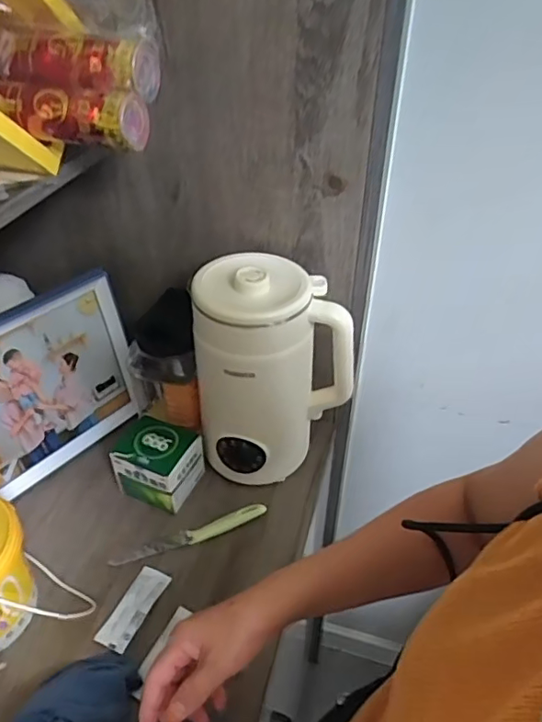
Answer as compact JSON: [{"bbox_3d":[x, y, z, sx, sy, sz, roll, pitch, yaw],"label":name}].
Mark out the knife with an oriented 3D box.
[{"bbox_3d":[-0.097,0.210,0.659,0.190,0.016,0.025,-14,42,-16],"label":"knife"}]

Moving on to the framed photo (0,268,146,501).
[{"bbox_3d":[-0.295,0.039,0.693,0.027,0.221,0.263,21,46,36],"label":"framed photo"}]

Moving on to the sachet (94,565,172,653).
[{"bbox_3d":[-0.148,0.267,0.592,0.036,0.008,0.091,18,40,18],"label":"sachet"}]

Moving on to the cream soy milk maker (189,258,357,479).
[{"bbox_3d":[-0.002,0.011,0.672,0.168,0.262,0.124,-13,42,-15],"label":"cream soy milk maker"}]

